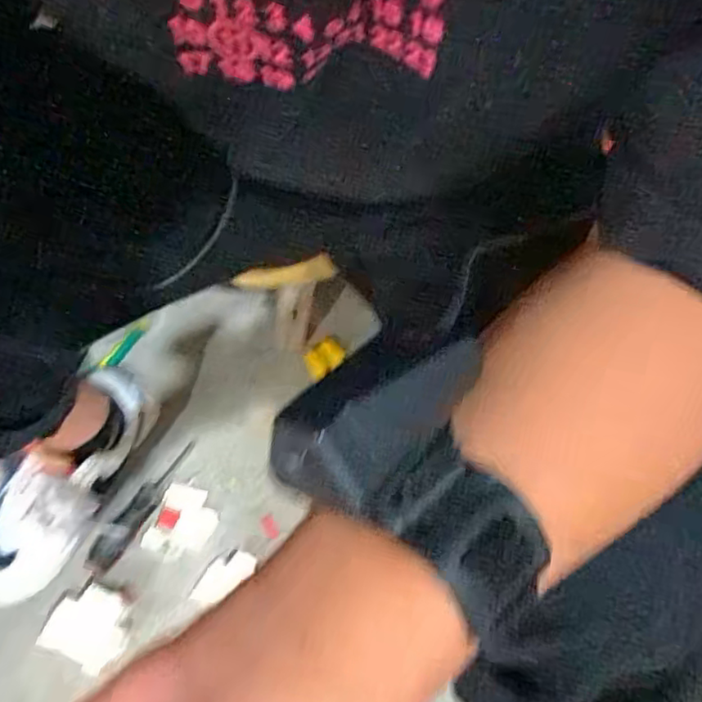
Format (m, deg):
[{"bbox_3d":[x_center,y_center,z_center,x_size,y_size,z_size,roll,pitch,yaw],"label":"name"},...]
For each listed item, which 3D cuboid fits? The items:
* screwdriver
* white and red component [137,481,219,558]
[{"bbox_3d":[-0.247,0.175,0.725,0.036,0.034,0.174,27,68,10],"label":"screwdriver"},{"bbox_3d":[-0.195,0.199,0.730,0.068,0.007,0.080,18,66,6],"label":"white and red component"}]

